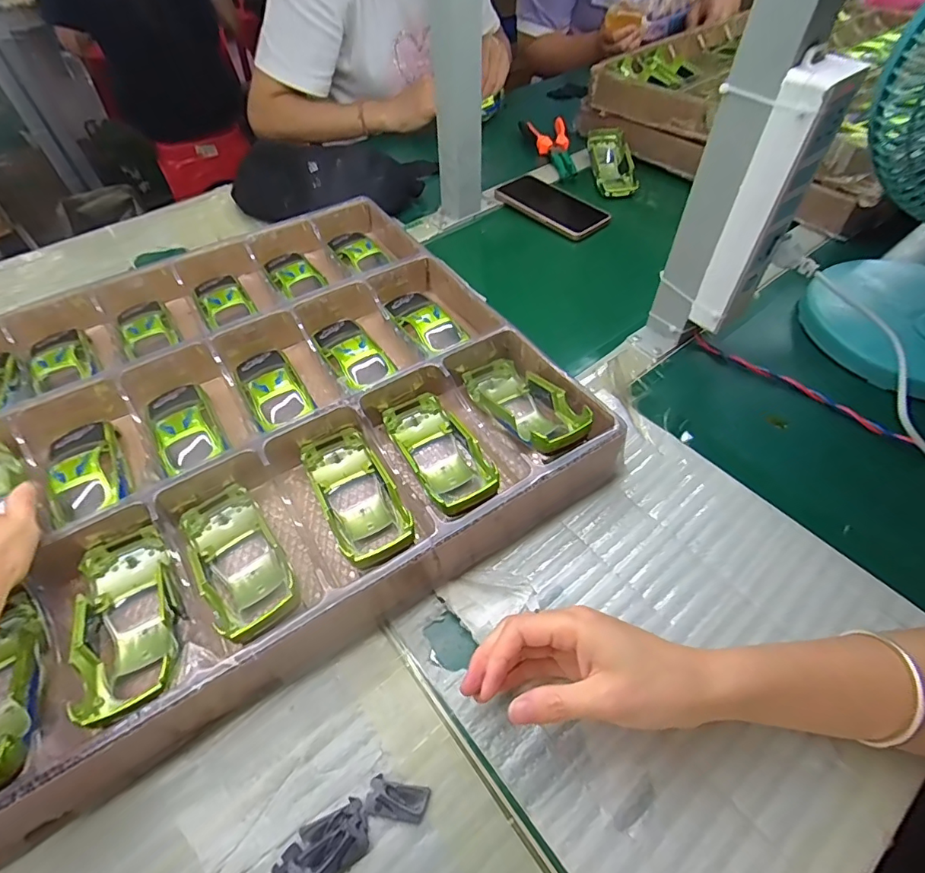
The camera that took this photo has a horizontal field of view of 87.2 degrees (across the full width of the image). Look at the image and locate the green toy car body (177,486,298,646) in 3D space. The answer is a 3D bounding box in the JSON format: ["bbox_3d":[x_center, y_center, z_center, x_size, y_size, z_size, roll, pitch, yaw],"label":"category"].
[{"bbox_3d":[-0.160,0.085,0.345,0.051,0.033,0.120,-31,57,-20],"label":"green toy car body"}]

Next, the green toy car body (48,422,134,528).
[{"bbox_3d":[-0.306,0.024,0.392,0.050,0.024,0.100,-30,57,-20],"label":"green toy car body"}]

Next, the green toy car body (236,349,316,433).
[{"bbox_3d":[-0.175,-0.046,0.444,0.049,0.030,0.106,-28,56,-19],"label":"green toy car body"}]

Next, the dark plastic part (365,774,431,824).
[{"bbox_3d":[-0.037,0.204,0.272,0.033,0.004,0.018,10,53,10],"label":"dark plastic part"}]

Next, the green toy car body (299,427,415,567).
[{"bbox_3d":[-0.079,0.043,0.370,0.057,0.041,0.133,-25,55,-16],"label":"green toy car body"}]

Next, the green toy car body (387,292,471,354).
[{"bbox_3d":[-0.037,-0.113,0.489,0.048,0.030,0.109,-26,56,-17],"label":"green toy car body"}]

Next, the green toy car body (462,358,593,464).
[{"bbox_3d":[0.050,-0.029,0.415,0.061,0.055,0.135,-25,55,-16],"label":"green toy car body"}]

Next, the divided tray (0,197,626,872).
[{"bbox_3d":[-0.288,0.015,0.398,0.695,0.049,0.484,-28,56,-19],"label":"divided tray"}]

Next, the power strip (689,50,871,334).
[{"bbox_3d":[0.233,-0.173,0.379,0.045,0.193,0.037,-37,59,-24],"label":"power strip"}]

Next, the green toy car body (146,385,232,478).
[{"bbox_3d":[-0.240,-0.012,0.418,0.050,0.027,0.100,-28,56,-19],"label":"green toy car body"}]

